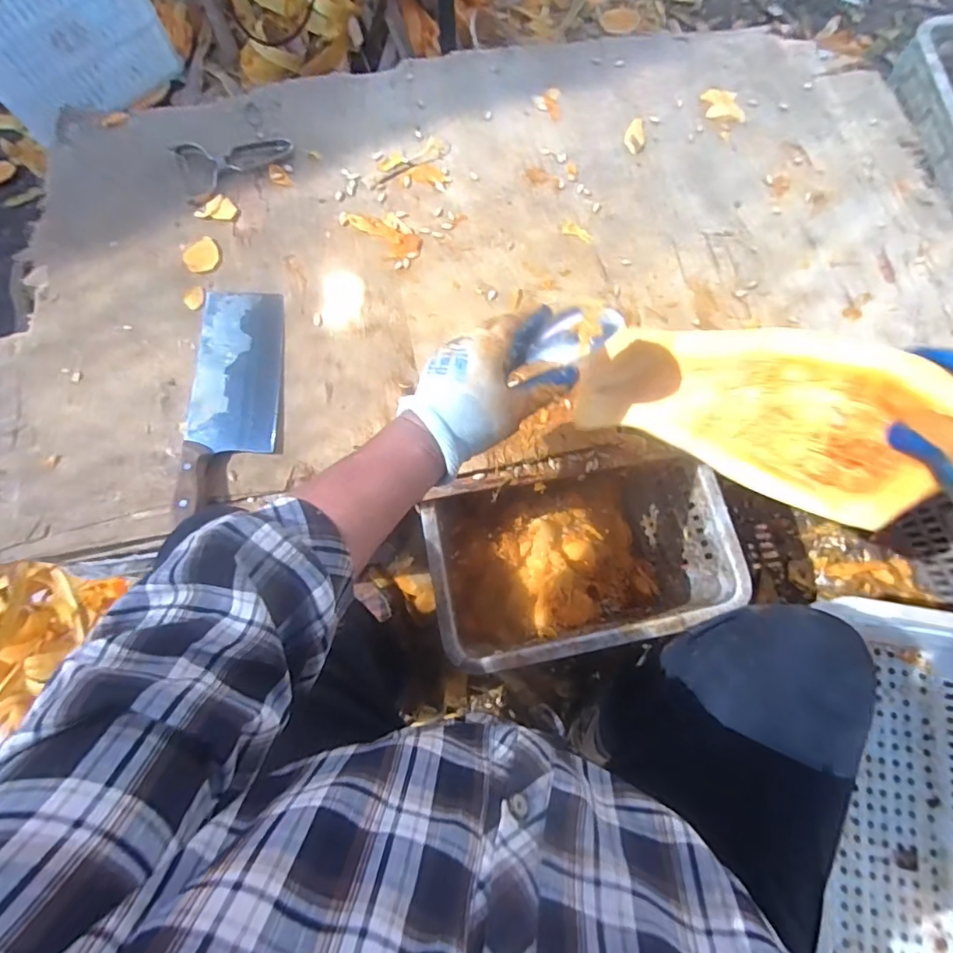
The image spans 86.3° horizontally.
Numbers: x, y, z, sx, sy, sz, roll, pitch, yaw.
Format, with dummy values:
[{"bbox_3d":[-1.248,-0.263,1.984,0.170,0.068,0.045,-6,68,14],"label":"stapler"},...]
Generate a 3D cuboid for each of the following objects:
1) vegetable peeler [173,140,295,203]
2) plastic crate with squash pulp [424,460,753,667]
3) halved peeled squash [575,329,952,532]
[{"bbox_3d":[-0.309,-0.410,0.654,0.141,0.008,0.098,-24,77,-6],"label":"vegetable peeler"},{"bbox_3d":[0.121,0.110,0.686,0.339,0.236,0.221,-12,76,-3],"label":"plastic crate with squash pulp"},{"bbox_3d":[0.211,-0.061,0.415,0.258,0.063,0.112,23,72,35],"label":"halved peeled squash"}]

